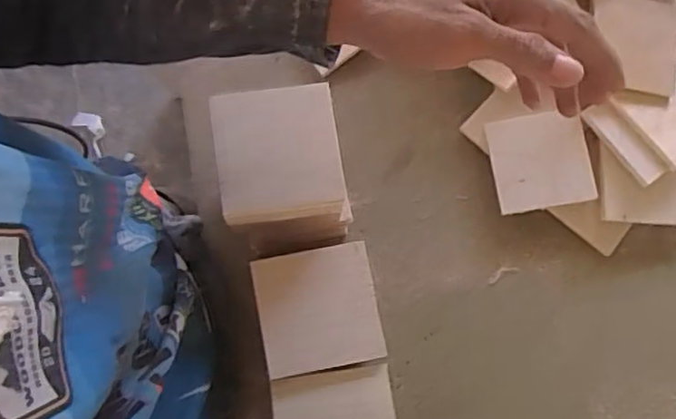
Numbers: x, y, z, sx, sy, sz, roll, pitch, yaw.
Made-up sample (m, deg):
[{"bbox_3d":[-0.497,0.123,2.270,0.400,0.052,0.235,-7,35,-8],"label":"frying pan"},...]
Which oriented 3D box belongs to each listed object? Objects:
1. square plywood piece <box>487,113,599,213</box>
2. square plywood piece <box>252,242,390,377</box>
[{"bbox_3d":[0.218,-0.052,0.671,0.100,0.009,0.101,-11,88,9],"label":"square plywood piece"},{"bbox_3d":[-0.017,0.086,0.538,0.101,0.015,0.100,-11,79,-3],"label":"square plywood piece"}]

